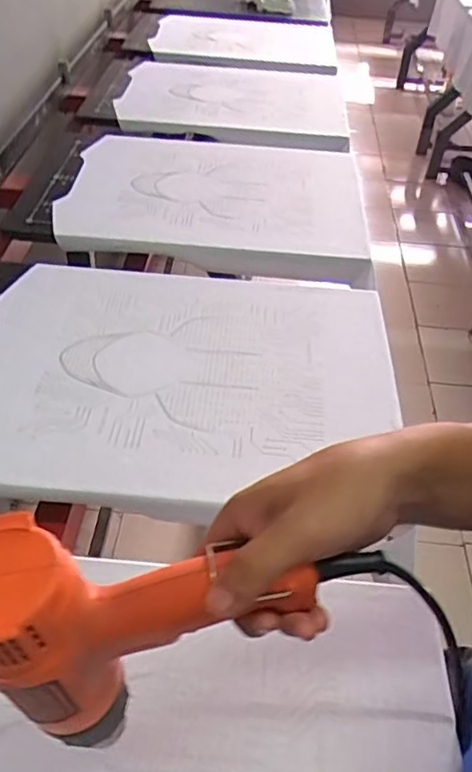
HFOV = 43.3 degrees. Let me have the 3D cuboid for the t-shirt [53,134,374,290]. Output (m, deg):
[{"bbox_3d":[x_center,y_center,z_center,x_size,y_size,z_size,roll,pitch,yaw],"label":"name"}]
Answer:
[{"bbox_3d":[-0.030,-0.351,1.084,0.527,0.058,0.420,8,44,-2],"label":"t-shirt"}]

